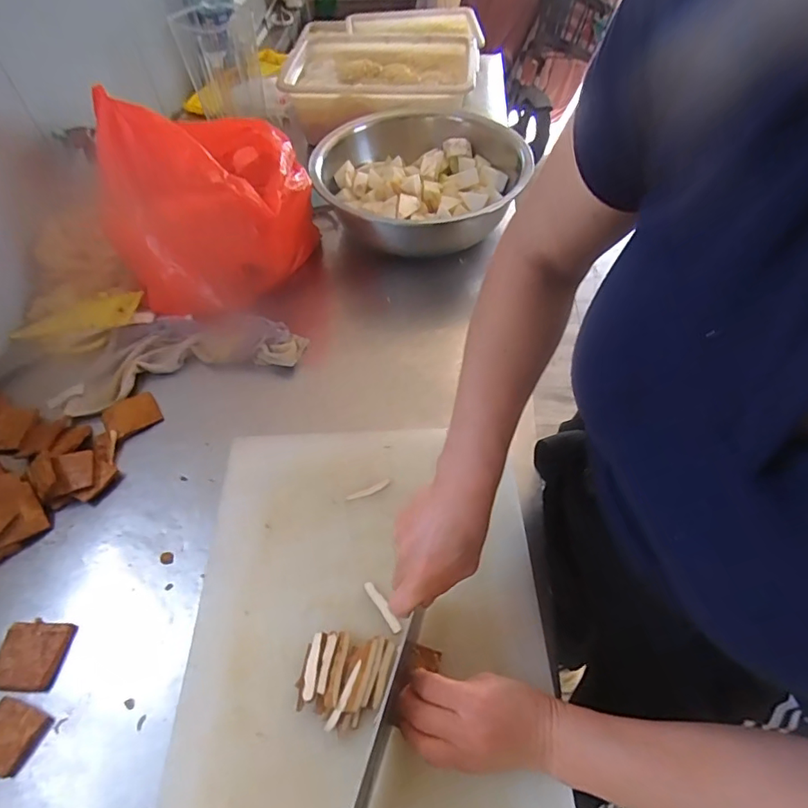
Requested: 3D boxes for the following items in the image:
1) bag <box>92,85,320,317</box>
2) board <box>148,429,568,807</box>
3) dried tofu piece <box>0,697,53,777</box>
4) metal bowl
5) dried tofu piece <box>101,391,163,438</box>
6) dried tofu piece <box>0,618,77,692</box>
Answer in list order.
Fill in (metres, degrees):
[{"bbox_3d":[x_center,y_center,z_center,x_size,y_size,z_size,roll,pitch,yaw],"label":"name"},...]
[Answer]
[{"bbox_3d":[-0.291,-0.320,0.768,0.273,0.283,0.260,-6,54,-2],"label":"bag"},{"bbox_3d":[-0.043,0.248,0.478,0.350,0.015,0.528,-2,53,1],"label":"board"},{"bbox_3d":[-0.366,0.308,0.467,0.056,0.008,0.051,17,56,14],"label":"dried tofu piece"},{"bbox_3d":[0.029,-0.388,0.897,0.361,0.130,0.364,2,54,4],"label":"metal bowl"},{"bbox_3d":[-0.369,0.013,0.682,0.066,0.009,0.060,-30,58,-18],"label":"dried tofu piece"},{"bbox_3d":[-0.374,0.249,0.503,0.068,0.018,0.062,2,54,4],"label":"dried tofu piece"}]

